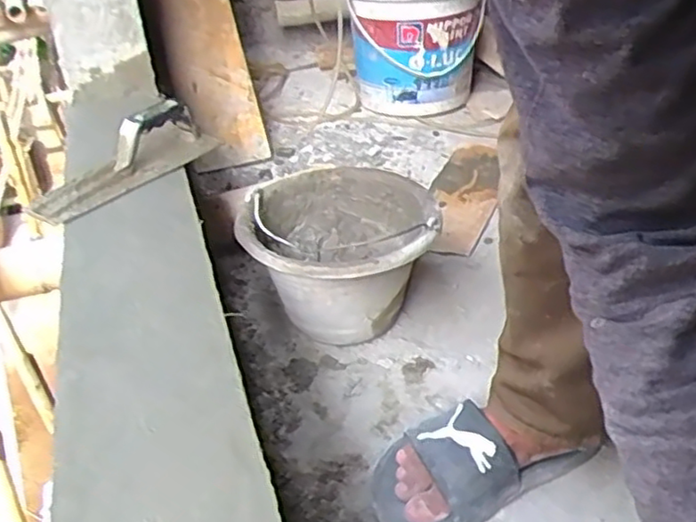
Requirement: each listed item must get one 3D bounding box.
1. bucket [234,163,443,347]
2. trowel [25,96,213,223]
[{"bbox_3d":[-0.010,0.003,0.896,0.239,0.176,0.241,-1,35,1],"label":"bucket"},{"bbox_3d":[-0.255,-0.121,0.778,0.048,0.067,0.249,19,40,27],"label":"trowel"}]

